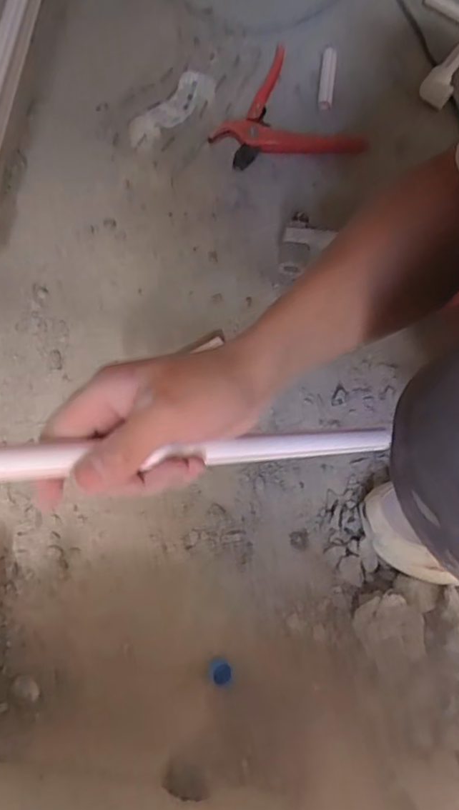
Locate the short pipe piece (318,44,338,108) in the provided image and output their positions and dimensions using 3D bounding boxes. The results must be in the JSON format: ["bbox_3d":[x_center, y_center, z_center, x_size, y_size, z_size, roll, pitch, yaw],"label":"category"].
[{"bbox_3d":[0.134,-0.451,0.782,0.020,0.015,0.089,7,87,3],"label":"short pipe piece"}]

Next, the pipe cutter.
[{"bbox_3d":[0.071,-0.376,0.782,0.168,0.025,0.176,-42,78,-10],"label":"pipe cutter"}]

